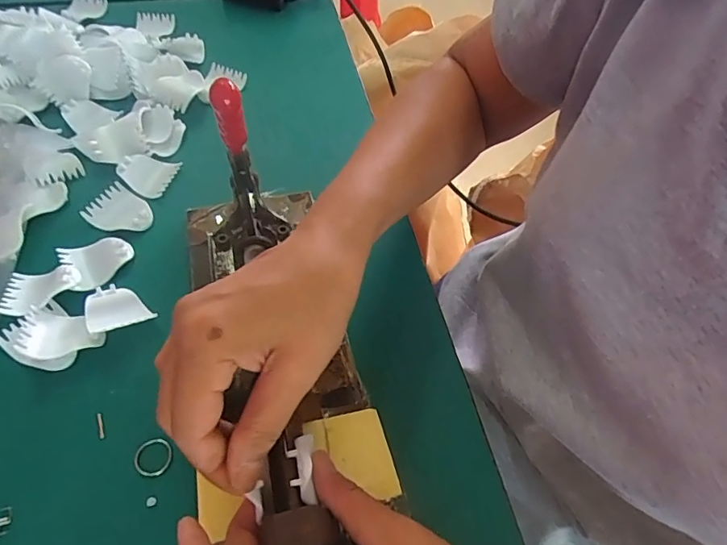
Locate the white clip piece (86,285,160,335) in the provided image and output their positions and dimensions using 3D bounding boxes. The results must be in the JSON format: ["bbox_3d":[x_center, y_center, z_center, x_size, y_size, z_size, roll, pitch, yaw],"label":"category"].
[{"bbox_3d":[-0.164,0.021,0.328,0.038,0.009,0.039,-23,61,-18],"label":"white clip piece"}]

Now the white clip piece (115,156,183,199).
[{"bbox_3d":[-0.177,-0.081,0.400,0.041,0.011,0.039,16,57,6],"label":"white clip piece"}]

